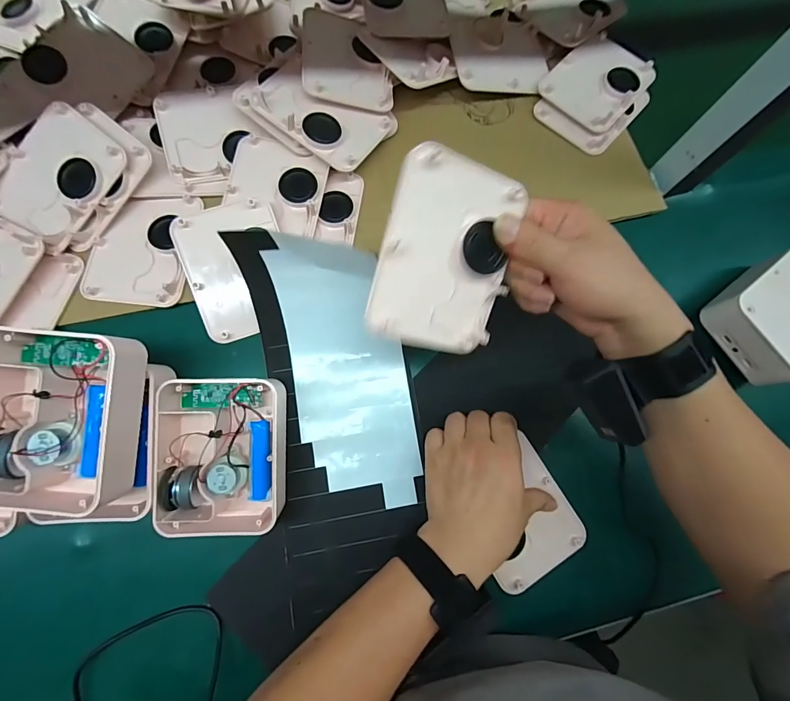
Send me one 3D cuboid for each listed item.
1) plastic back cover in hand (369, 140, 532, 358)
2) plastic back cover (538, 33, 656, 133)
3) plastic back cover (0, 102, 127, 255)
[{"bbox_3d":[0.037,-0.065,0.271,0.093,0.010,0.129,12,104,-16],"label":"plastic back cover in hand"},{"bbox_3d":[0.241,-0.322,0.456,0.098,0.015,0.117,42,78,7],"label":"plastic back cover"},{"bbox_3d":[-0.331,-0.170,0.375,0.097,0.015,0.121,38,92,3],"label":"plastic back cover"}]

